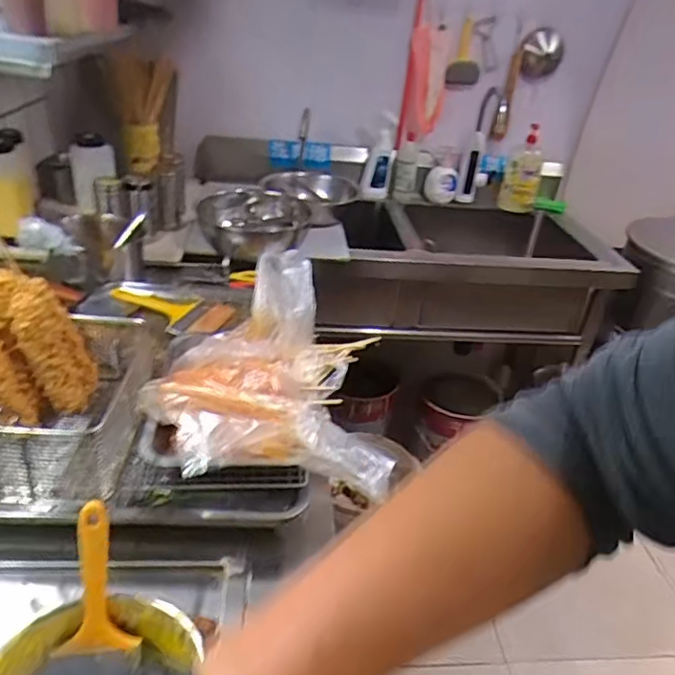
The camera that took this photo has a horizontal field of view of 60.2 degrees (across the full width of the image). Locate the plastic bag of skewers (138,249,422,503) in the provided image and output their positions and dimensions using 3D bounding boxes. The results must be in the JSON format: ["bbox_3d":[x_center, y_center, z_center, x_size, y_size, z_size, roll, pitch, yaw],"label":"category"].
[{"bbox_3d":[-0.106,0.022,0.790,0.301,0.156,0.463,-4,31,-17],"label":"plastic bag of skewers"}]

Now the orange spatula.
[{"bbox_3d":[-0.220,0.219,0.529,0.063,0.136,0.019,-4,6,-16],"label":"orange spatula"}]

